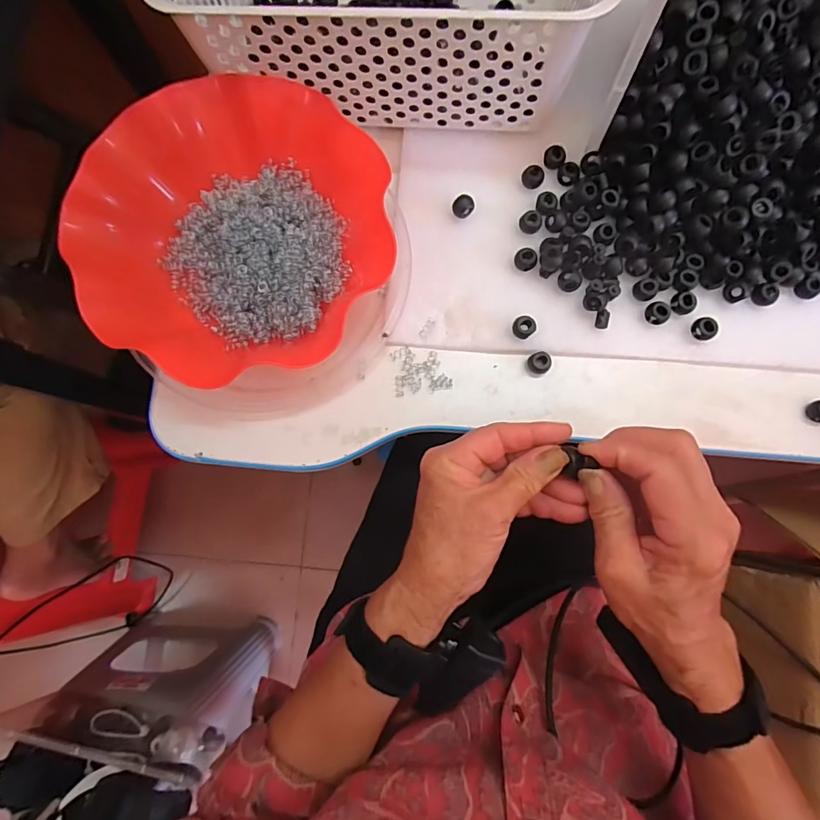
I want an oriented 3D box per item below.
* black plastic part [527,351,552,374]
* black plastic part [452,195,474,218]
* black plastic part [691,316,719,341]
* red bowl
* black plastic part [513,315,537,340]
[{"bbox_3d":[0.103,-0.037,0.359,0.017,0.009,0.017,0,87,1],"label":"black plastic part"},{"bbox_3d":[0.043,-0.164,0.365,0.017,0.009,0.016,-17,87,0],"label":"black plastic part"},{"bbox_3d":[0.228,-0.063,0.351,0.014,0.014,0.018,-18,87,0],"label":"black plastic part"},{"bbox_3d":[-0.128,-0.132,0.338,0.208,0.062,0.216,0,87,1],"label":"red bowl"},{"bbox_3d":[0.089,-0.065,0.354,0.017,0.013,0.017,0,87,1],"label":"black plastic part"}]

